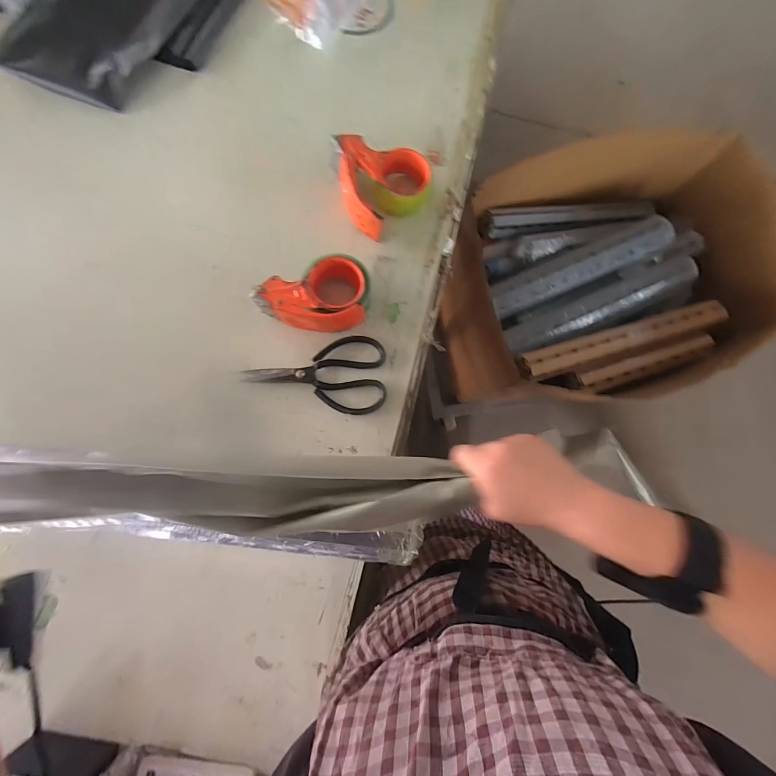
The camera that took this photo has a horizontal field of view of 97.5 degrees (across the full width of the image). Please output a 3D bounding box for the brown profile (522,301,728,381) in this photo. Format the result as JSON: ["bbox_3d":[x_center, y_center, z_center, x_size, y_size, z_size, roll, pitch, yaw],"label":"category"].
[{"bbox_3d":[0.638,-0.130,0.892,0.610,0.034,0.086,-16,80,-6],"label":"brown profile"}]

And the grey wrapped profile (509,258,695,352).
[{"bbox_3d":[0.585,-0.217,0.933,0.596,0.057,0.110,-21,81,-7],"label":"grey wrapped profile"}]

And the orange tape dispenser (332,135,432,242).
[{"bbox_3d":[-0.001,-0.320,0.538,0.139,0.055,0.149,-15,82,-6],"label":"orange tape dispenser"}]

